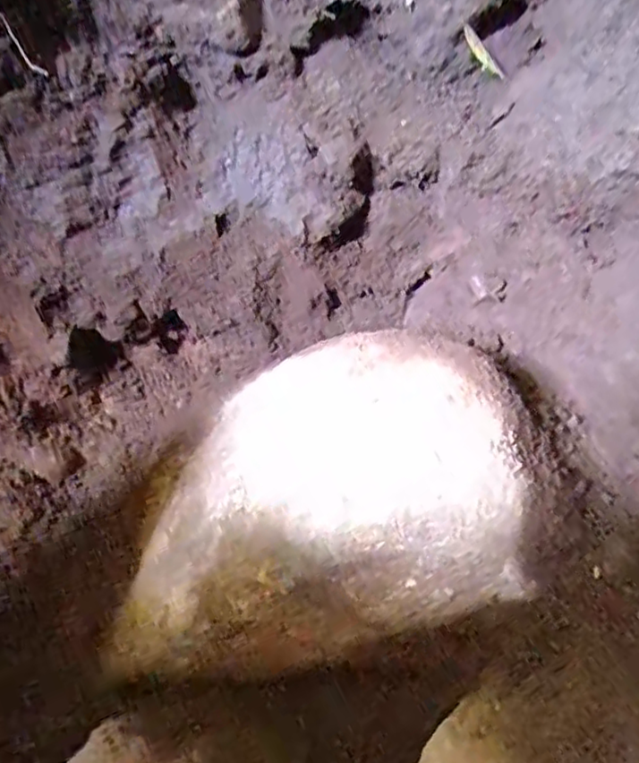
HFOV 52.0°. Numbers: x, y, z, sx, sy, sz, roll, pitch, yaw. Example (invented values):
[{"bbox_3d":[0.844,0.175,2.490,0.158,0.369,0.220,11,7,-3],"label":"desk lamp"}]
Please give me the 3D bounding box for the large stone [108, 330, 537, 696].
[{"bbox_3d":[-0.001,0.077,0.472,0.269,0.193,0.187,5,37,-3],"label":"large stone"}]

